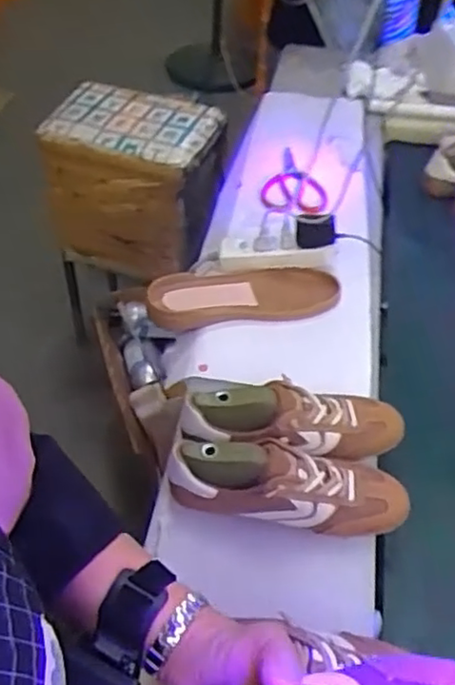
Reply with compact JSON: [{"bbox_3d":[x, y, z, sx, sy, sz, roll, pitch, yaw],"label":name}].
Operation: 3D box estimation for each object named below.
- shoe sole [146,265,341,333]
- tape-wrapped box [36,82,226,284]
[{"bbox_3d":[0.022,-0.071,0.905,0.262,0.037,0.097,-5,50,-6],"label":"shoe sole"},{"bbox_3d":[-0.218,-0.380,1.547,0.403,0.340,0.270,14,50,10],"label":"tape-wrapped box"}]

